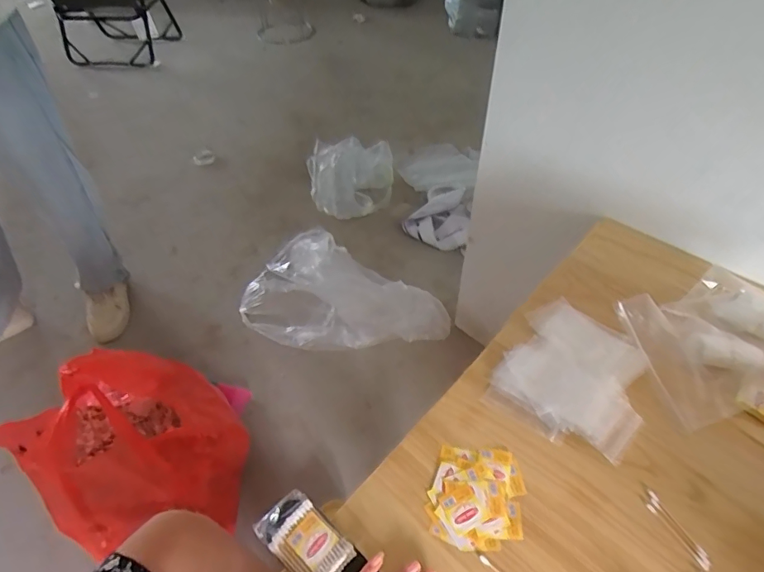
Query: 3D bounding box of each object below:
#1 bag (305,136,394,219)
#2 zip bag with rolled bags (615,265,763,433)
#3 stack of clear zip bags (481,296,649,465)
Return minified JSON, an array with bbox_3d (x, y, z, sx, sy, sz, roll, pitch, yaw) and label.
[{"bbox_3d":[-0.103,-0.361,1.580,0.290,0.185,0.245,-5,47,-3],"label":"bag"},{"bbox_3d":[0.456,0.063,0.630,0.247,0.050,0.186,-14,48,-11],"label":"zip bag with rolled bags"},{"bbox_3d":[0.252,0.111,0.613,0.170,0.018,0.183,26,62,22],"label":"stack of clear zip bags"}]

